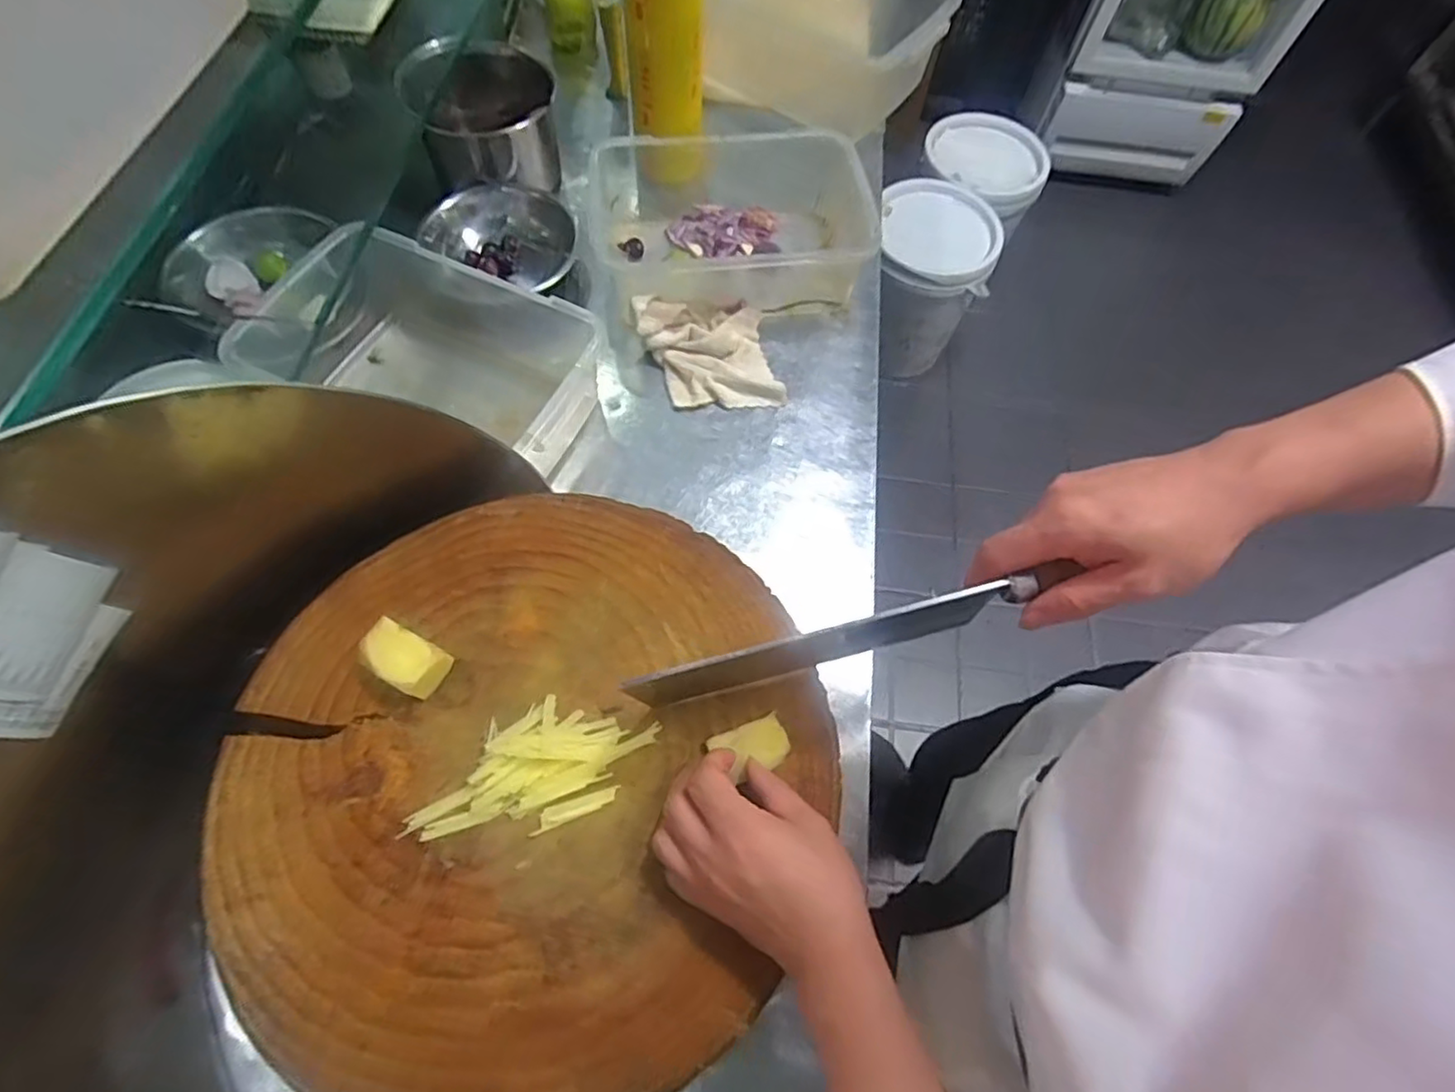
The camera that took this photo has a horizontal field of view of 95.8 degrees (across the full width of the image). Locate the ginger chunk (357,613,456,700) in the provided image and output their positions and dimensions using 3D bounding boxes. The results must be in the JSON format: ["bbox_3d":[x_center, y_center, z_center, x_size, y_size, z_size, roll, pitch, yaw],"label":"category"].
[{"bbox_3d":[-0.226,0.081,0.463,0.059,0.029,0.035,27,66,9],"label":"ginger chunk"}]

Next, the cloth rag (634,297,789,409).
[{"bbox_3d":[-0.020,-0.216,0.733,0.149,0.055,0.127,-10,65,-8],"label":"cloth rag"}]

